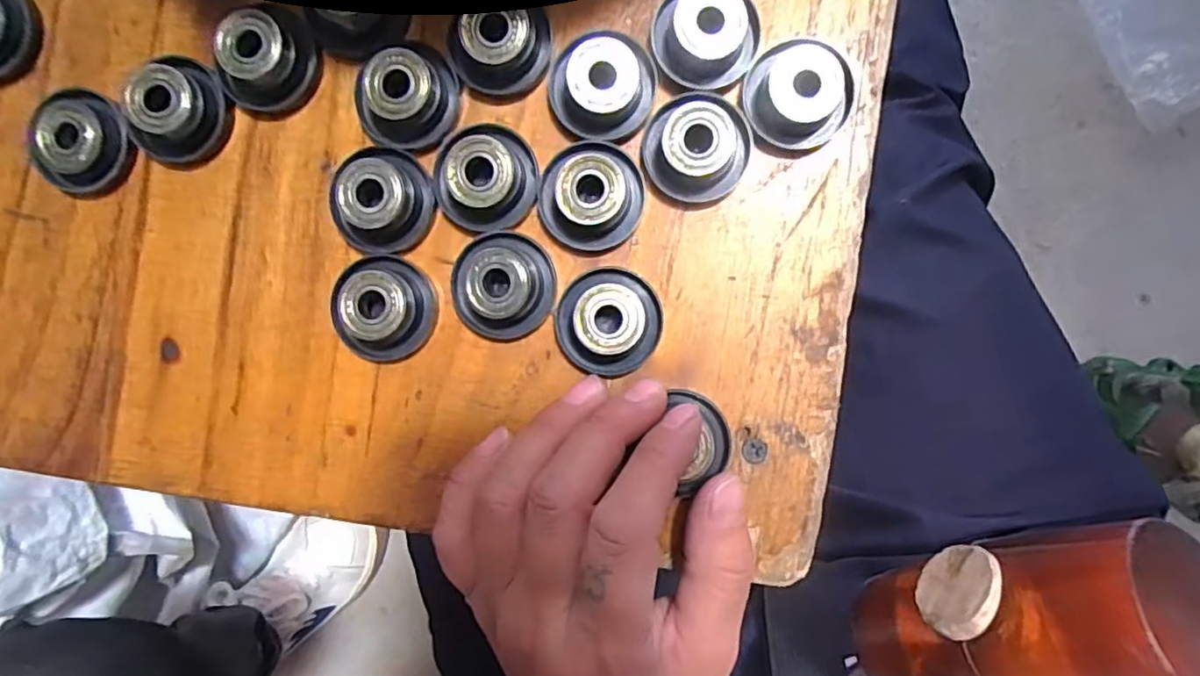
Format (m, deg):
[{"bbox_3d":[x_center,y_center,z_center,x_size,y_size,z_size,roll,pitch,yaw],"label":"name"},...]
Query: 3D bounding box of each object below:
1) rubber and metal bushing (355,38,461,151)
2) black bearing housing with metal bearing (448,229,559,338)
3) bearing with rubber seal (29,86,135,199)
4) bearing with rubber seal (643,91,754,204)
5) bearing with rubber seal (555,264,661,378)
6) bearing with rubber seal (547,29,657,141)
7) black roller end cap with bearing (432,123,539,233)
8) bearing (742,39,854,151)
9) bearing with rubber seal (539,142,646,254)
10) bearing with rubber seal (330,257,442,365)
[{"bbox_3d":[-0.059,-0.075,0.192,0.028,0.014,0.032,29,95,-4],"label":"rubber and metal bushing"},{"bbox_3d":[-0.030,-0.016,0.191,0.031,0.013,0.032,0,96,0],"label":"black bearing housing with metal bearing"},{"bbox_3d":[-0.167,-0.062,0.200,0.029,0.009,0.031,0,96,0],"label":"bearing with rubber seal"},{"bbox_3d":[0.031,-0.059,0.189,0.032,0.011,0.032,0,96,0],"label":"bearing with rubber seal"},{"bbox_3d":[0.003,-0.004,0.190,0.033,0.016,0.032,0,96,0],"label":"bearing with rubber seal"},{"bbox_3d":[0.000,-0.077,0.190,0.032,0.013,0.028,8,96,-1],"label":"bearing with rubber seal"},{"bbox_3d":[-0.034,-0.049,0.191,0.028,0.015,0.032,0,96,0],"label":"black roller end cap with bearing"},{"bbox_3d":[0.059,-0.073,0.186,0.029,0.015,0.030,0,96,0],"label":"bearing"},{"bbox_3d":[-0.002,-0.043,0.190,0.031,0.014,0.032,0,96,0],"label":"bearing with rubber seal"},{"bbox_3d":[-0.068,-0.009,0.193,0.030,0.015,0.033,-1,96,0],"label":"bearing with rubber seal"}]

